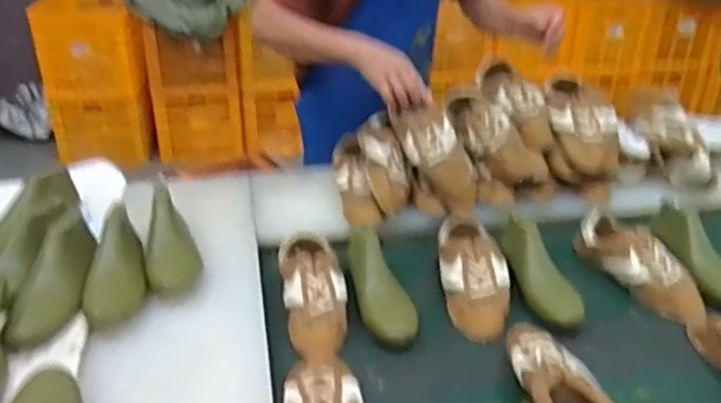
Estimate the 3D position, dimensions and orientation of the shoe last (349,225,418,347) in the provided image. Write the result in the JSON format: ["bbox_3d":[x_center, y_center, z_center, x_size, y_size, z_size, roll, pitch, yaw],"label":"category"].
[{"bbox_3d":[0.035,0.123,1.029,0.087,0.068,0.228,-3,30,-5],"label":"shoe last"}]

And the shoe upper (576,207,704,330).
[{"bbox_3d":[0.463,0.102,1.086,0.089,0.067,0.253,-10,31,-17],"label":"shoe upper"}]

